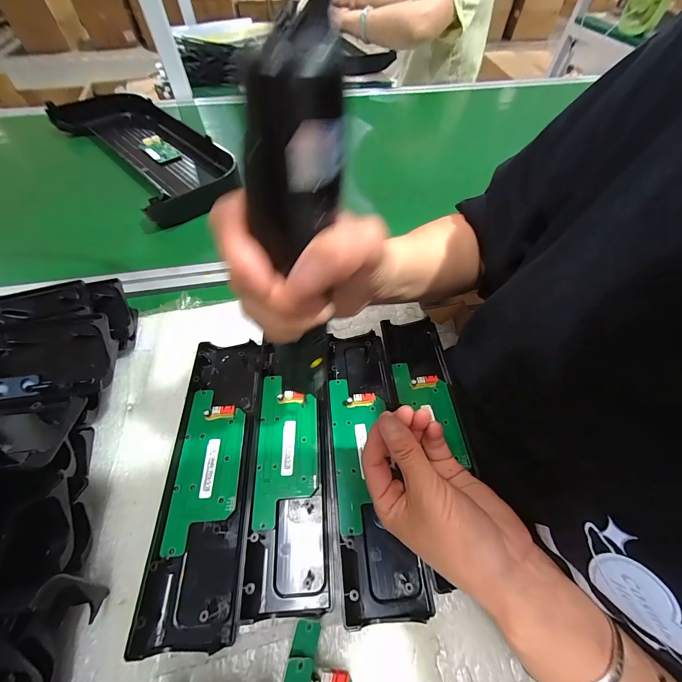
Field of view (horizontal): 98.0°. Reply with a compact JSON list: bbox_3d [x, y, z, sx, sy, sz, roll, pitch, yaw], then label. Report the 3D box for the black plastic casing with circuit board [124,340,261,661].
[{"bbox_3d":[-0.117,0.108,0.269,0.069,0.024,0.244,-4,57,-3],"label":"black plastic casing with circuit board"}]

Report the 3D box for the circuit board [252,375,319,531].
[{"bbox_3d":[-0.049,0.097,0.280,0.054,0.011,0.131,-2,57,-2],"label":"circuit board"}]

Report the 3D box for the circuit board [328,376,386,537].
[{"bbox_3d":[0.018,0.099,0.280,0.051,0.014,0.136,-3,57,-3],"label":"circuit board"}]

